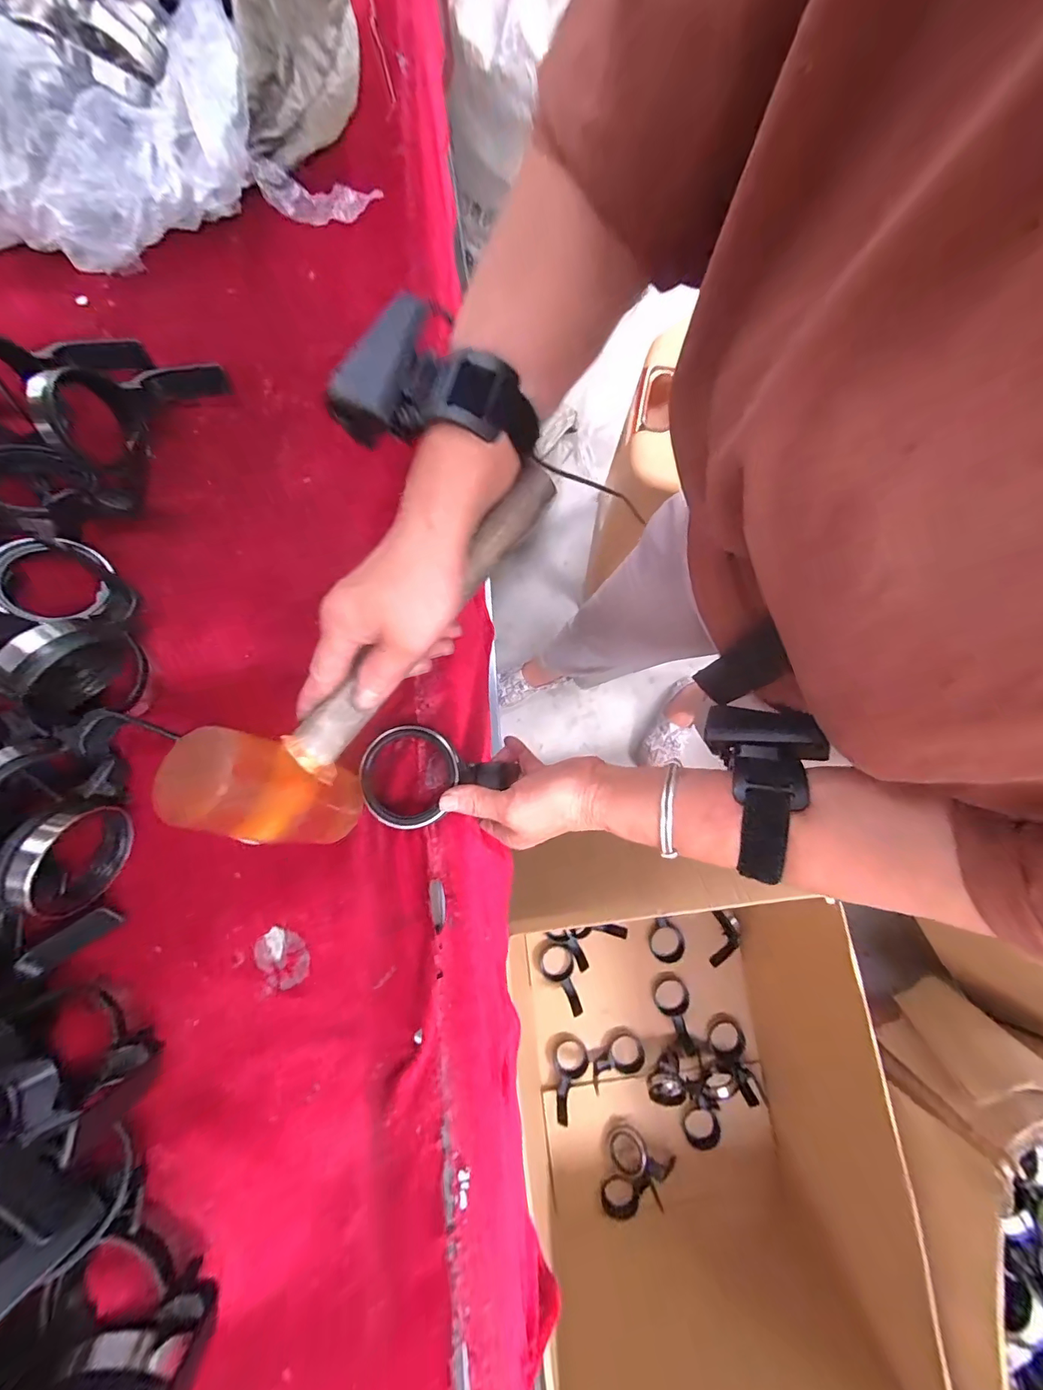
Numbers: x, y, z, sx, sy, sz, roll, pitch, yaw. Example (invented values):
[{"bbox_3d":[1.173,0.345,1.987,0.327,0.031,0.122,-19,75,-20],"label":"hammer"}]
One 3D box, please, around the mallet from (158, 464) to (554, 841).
[{"bbox_3d":[-0.071,-0.026,0.264,0.076,0.072,0.271,41,85,7],"label":"mallet"}]

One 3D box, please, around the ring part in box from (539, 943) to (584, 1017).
[{"bbox_3d":[0.088,0.581,0.921,0.070,0.025,0.130,-29,66,-4],"label":"ring part in box"}]

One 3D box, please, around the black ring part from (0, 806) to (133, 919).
[{"bbox_3d":[-0.294,0.107,0.297,0.025,0.064,0.067,14,80,3],"label":"black ring part"}]

